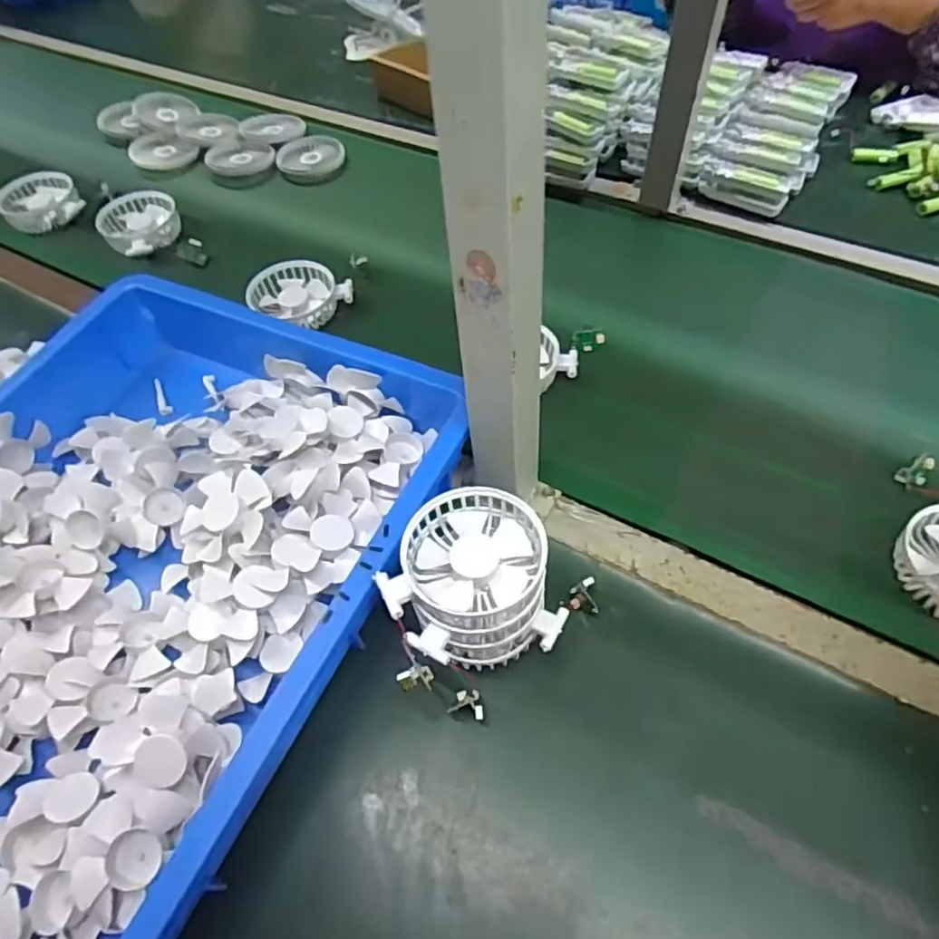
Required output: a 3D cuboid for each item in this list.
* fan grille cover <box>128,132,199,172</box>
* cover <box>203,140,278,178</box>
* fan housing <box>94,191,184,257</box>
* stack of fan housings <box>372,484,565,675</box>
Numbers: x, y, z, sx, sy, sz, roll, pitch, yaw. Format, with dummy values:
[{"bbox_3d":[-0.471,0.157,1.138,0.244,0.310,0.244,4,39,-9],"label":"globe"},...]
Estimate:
[{"bbox_3d":[-0.422,-0.438,0.886,0.082,0.010,0.097,-31,59,-17],"label":"fan grille cover"},{"bbox_3d":[-0.308,-0.420,0.865,0.086,0.010,0.085,-22,57,-12],"label":"cover"},{"bbox_3d":[-0.396,-0.296,0.776,0.089,0.032,0.096,-31,59,-17],"label":"fan housing"},{"bbox_3d":[0.000,0.081,0.443,0.106,0.099,0.097,-13,55,-5],"label":"stack of fan housings"}]

